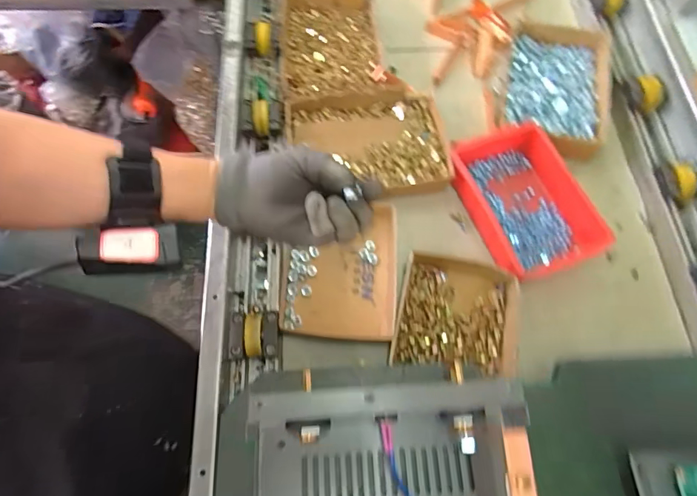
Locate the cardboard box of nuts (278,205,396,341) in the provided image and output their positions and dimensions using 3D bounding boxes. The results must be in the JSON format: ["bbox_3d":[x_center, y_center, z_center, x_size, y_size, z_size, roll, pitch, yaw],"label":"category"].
[{"bbox_3d":[-0.011,0.026,0.560,0.141,0.035,0.175,6,67,2],"label":"cardboard box of nuts"}]

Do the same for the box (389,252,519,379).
[{"bbox_3d":[0.134,0.083,0.531,0.147,0.030,0.133,11,67,4],"label":"box"}]

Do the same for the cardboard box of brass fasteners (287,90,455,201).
[{"bbox_3d":[0.026,-0.139,0.621,0.215,0.050,0.164,-6,67,-3],"label":"cardboard box of brass fasteners"}]

